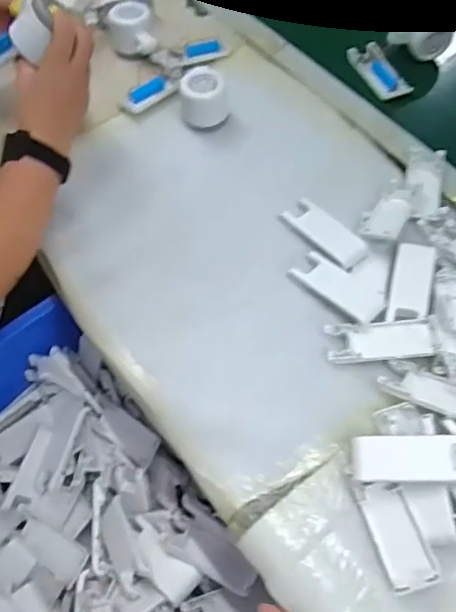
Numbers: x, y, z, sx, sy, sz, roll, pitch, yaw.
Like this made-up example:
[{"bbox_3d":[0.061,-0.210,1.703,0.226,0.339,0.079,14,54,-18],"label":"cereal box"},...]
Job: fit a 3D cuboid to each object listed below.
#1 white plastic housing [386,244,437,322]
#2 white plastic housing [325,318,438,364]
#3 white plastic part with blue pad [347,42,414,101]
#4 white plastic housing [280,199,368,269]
[{"bbox_3d":[0.188,-0.024,0.598,0.039,0.019,0.084,12,61,7],"label":"white plastic housing"},{"bbox_3d":[0.150,0.033,0.570,0.101,0.011,0.042,-1,60,0],"label":"white plastic housing"},{"bbox_3d":[0.201,-0.318,0.784,0.046,0.009,0.107,-15,62,-9],"label":"white plastic part with blue pad"},{"bbox_3d":[0.106,-0.079,0.645,0.039,0.008,0.099,-39,68,-20],"label":"white plastic housing"}]

